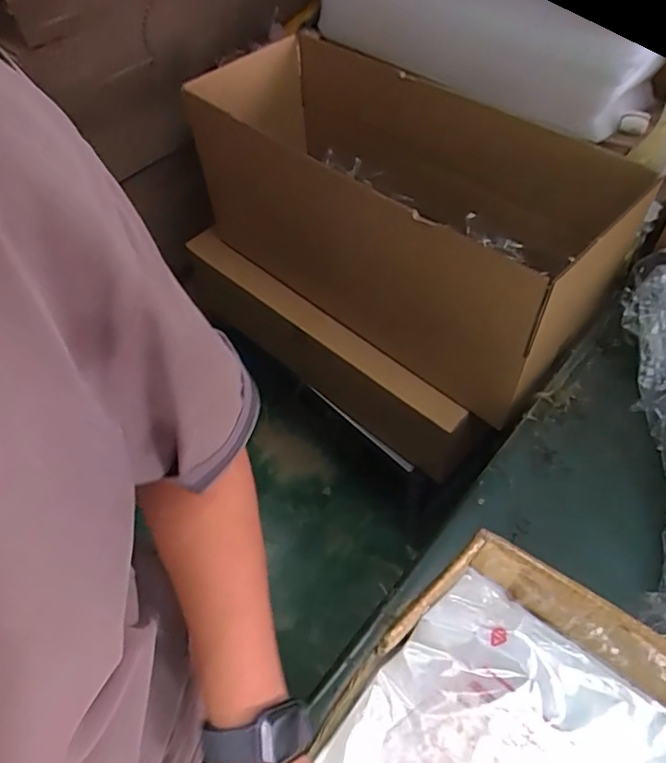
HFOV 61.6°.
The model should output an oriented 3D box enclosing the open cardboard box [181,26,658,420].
[{"bbox_3d":[0.087,-0.356,1.060,0.864,0.334,0.343,36,64,27],"label":"open cardboard box"}]

